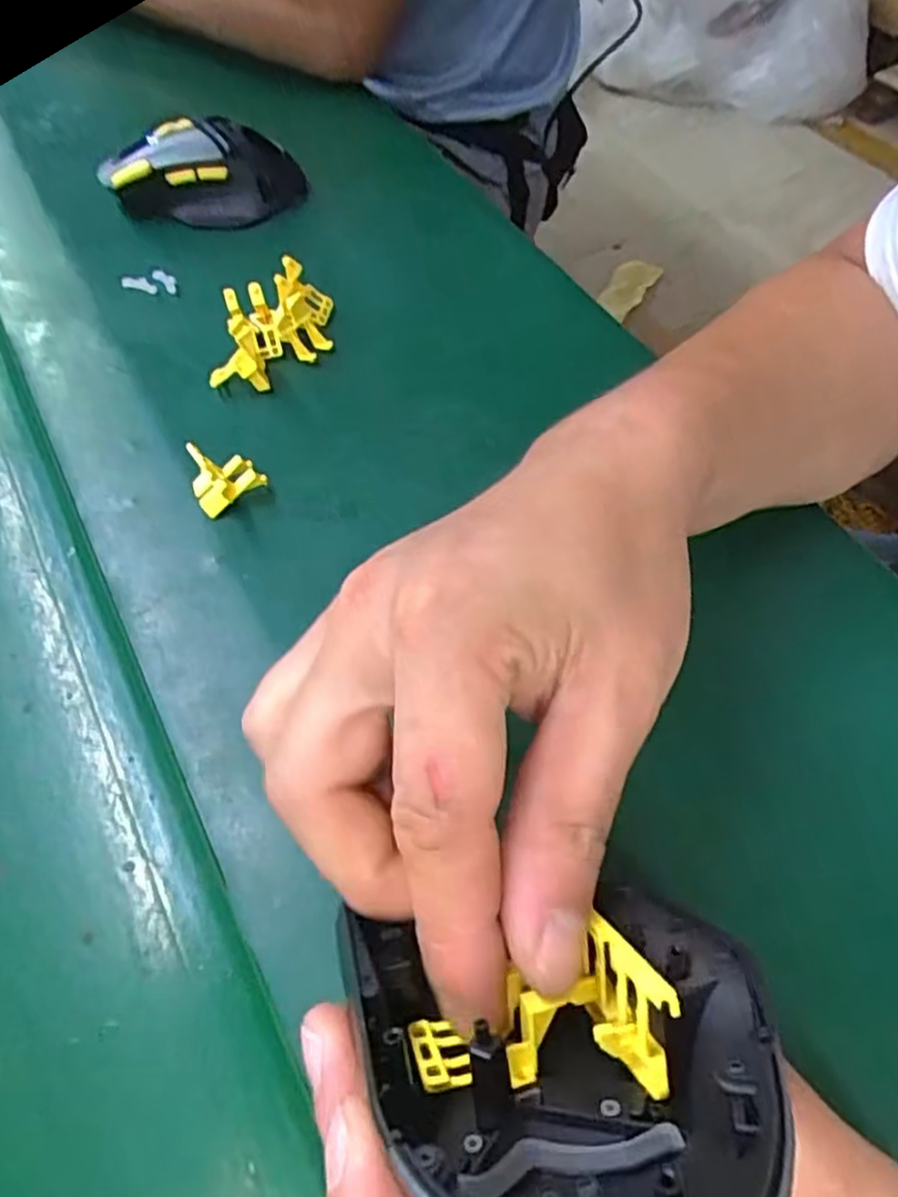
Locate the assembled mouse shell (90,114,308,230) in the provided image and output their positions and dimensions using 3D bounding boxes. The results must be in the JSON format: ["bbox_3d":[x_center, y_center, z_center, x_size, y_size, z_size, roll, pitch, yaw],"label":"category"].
[{"bbox_3d":[-0.150,-0.264,0.449,0.119,0.037,0.064,-6,58,-6],"label":"assembled mouse shell"}]

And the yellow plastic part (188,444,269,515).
[{"bbox_3d":[-0.099,-0.056,0.321,0.030,0.027,0.019,-40,66,-22],"label":"yellow plastic part"}]

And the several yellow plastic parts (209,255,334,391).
[{"bbox_3d":[-0.090,-0.142,0.379,0.040,0.030,0.083,35,64,20],"label":"several yellow plastic parts"}]

